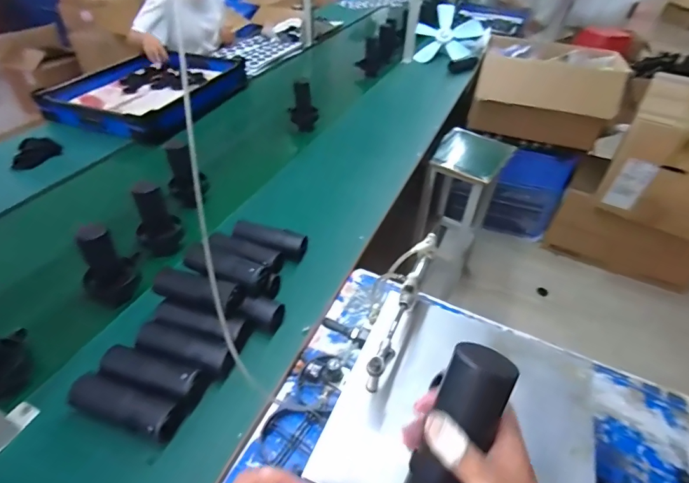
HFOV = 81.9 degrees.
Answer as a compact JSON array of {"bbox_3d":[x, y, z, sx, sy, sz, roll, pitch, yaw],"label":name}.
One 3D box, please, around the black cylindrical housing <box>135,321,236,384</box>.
[{"bbox_3d":[-0.272,0.189,0.671,0.167,0.046,0.057,16,44,14],"label":"black cylindrical housing"}]

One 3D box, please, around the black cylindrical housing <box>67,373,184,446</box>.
[{"bbox_3d":[-0.332,0.251,0.602,0.173,0.047,0.052,14,44,13],"label":"black cylindrical housing"}]

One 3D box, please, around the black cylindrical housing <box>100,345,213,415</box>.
[{"bbox_3d":[-0.309,0.218,0.639,0.166,0.053,0.063,15,44,13],"label":"black cylindrical housing"}]

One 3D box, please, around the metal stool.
[{"bbox_3d":[0.466,-0.092,1.674,0.252,0.627,0.316,20,46,19],"label":"metal stool"}]

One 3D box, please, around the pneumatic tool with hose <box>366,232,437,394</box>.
[{"bbox_3d":[0.082,0.084,0.541,0.023,0.043,0.250,18,45,16],"label":"pneumatic tool with hose"}]

